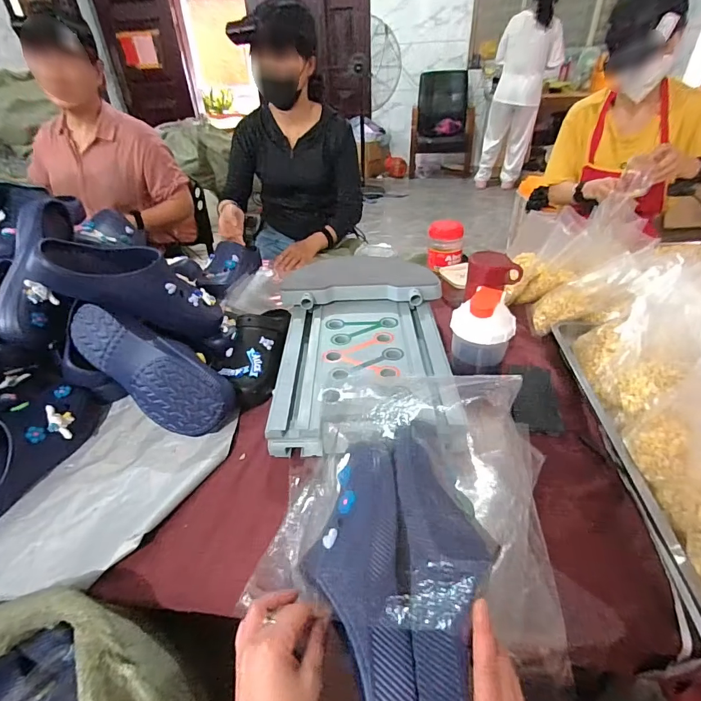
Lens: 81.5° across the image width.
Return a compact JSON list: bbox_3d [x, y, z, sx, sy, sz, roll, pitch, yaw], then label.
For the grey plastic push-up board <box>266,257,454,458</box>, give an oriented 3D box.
[{"bbox_3d":[0.028,-0.026,0.749,0.331,0.108,0.409,-4,37,-2],"label":"grey plastic push-up board"}]

